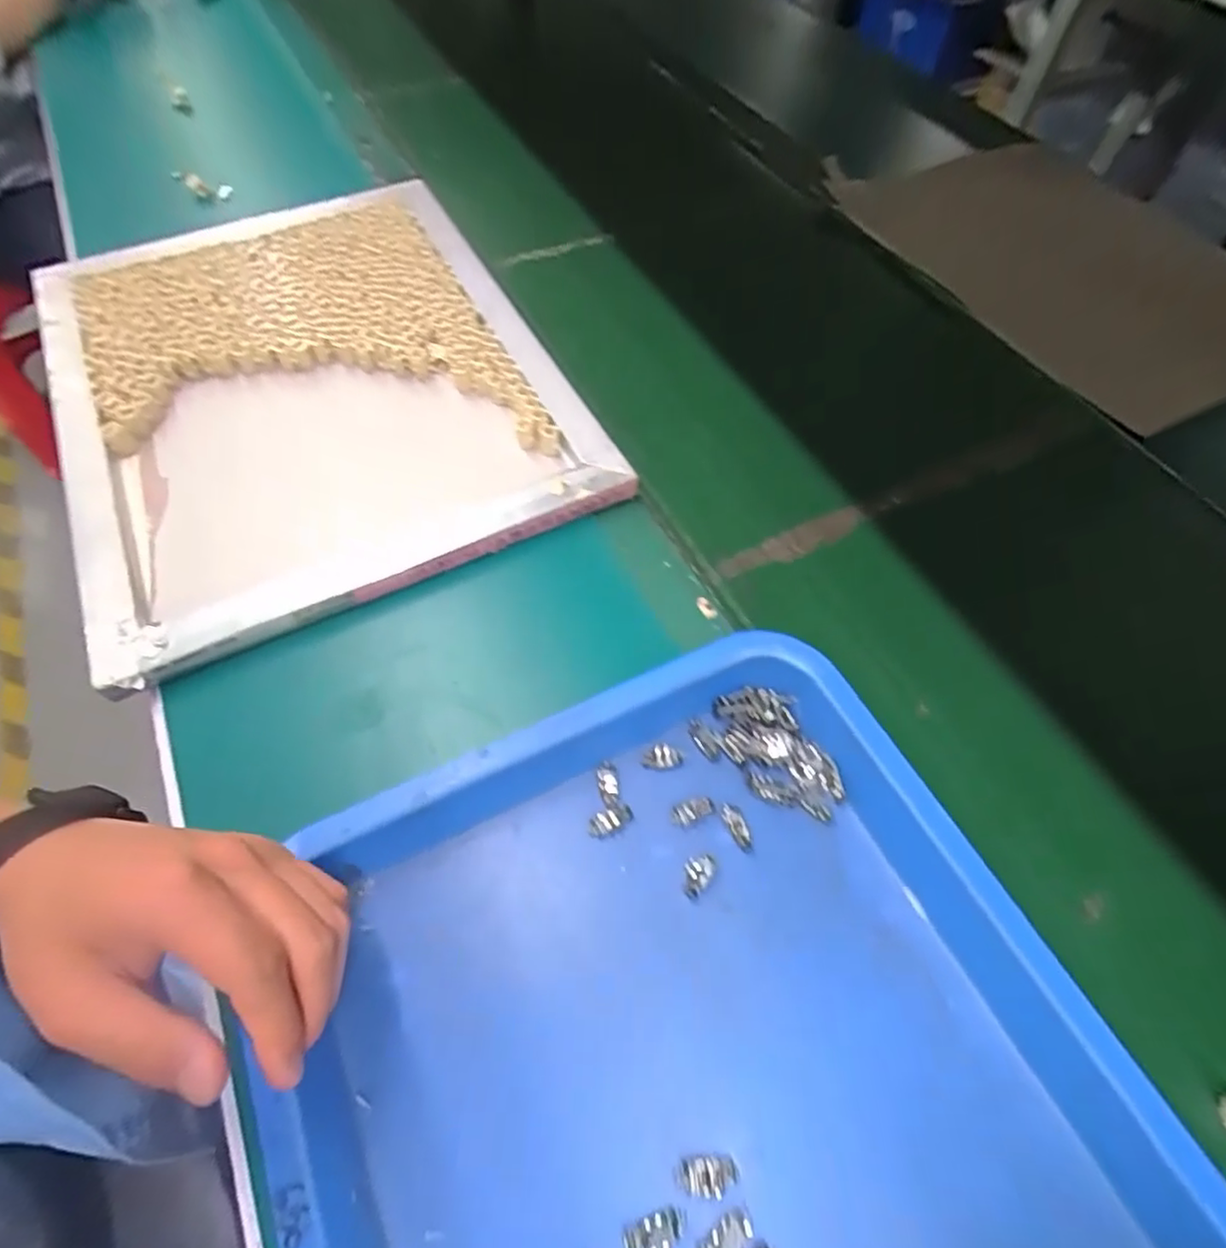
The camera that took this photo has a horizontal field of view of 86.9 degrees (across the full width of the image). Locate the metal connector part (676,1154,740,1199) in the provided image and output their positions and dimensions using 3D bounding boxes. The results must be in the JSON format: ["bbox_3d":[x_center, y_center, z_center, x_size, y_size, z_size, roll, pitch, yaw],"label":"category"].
[{"bbox_3d":[0.042,0.237,0.277,0.027,0.006,0.014,3,59,-2],"label":"metal connector part"}]

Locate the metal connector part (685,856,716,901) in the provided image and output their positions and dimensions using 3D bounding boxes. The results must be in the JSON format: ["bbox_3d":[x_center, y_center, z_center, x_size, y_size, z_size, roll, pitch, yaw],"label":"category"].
[{"bbox_3d":[0.045,0.133,0.346,0.014,0.005,0.025,32,63,15],"label":"metal connector part"}]

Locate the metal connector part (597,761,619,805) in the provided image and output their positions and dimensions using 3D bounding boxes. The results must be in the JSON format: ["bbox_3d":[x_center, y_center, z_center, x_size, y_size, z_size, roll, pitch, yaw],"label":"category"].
[{"bbox_3d":[-0.003,0.091,0.370,0.012,0.004,0.024,-4,60,-6],"label":"metal connector part"}]

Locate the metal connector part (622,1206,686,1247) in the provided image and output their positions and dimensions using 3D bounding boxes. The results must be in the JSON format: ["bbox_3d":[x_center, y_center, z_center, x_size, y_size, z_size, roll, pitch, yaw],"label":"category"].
[{"bbox_3d":[0.018,0.255,0.270,0.027,0.005,0.013,-14,61,-11],"label":"metal connector part"}]

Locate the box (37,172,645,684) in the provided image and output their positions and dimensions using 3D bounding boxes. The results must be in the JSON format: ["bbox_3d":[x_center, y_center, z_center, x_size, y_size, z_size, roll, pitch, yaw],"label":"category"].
[{"bbox_3d":[-0.256,-0.209,0.534,0.363,0.029,0.472,-24,64,-16],"label":"box"}]

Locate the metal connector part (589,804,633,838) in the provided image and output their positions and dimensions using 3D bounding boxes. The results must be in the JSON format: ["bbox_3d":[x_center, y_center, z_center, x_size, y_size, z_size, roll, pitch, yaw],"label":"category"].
[{"bbox_3d":[-0.001,0.109,0.360,0.026,0.004,0.013,-23,63,-16],"label":"metal connector part"}]

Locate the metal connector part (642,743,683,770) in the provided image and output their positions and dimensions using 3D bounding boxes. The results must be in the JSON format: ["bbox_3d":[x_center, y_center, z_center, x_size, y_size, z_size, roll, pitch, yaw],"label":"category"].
[{"bbox_3d":[0.029,0.078,0.381,0.024,0.004,0.014,-7,60,-7],"label":"metal connector part"}]

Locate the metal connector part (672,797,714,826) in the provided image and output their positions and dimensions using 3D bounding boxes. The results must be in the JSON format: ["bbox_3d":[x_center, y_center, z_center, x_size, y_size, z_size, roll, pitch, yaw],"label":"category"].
[{"bbox_3d":[0.045,0.104,0.364,0.023,0.004,0.011,-20,62,-14],"label":"metal connector part"}]

